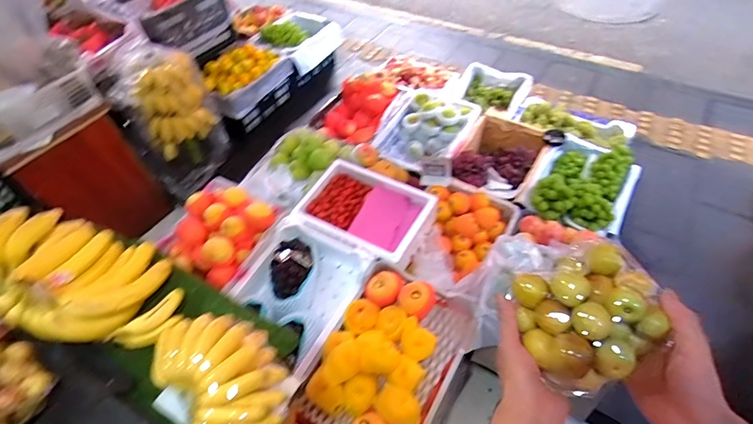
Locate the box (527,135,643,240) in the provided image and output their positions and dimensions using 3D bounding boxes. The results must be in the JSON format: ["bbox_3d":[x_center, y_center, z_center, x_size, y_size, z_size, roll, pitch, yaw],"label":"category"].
[{"bbox_3d":[0.795,-0.105,1.592,0.356,0.187,0.488,23,57,22],"label":"box"}]

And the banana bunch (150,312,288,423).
[{"bbox_3d":[-0.254,0.263,0.662,0.172,0.067,0.250,-36,56,-21],"label":"banana bunch"}]

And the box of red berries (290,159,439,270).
[{"bbox_3d":[-0.043,0.009,1.422,0.433,0.135,0.315,24,57,23],"label":"box of red berries"}]

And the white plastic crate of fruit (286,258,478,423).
[{"bbox_3d":[0.020,0.400,1.089,0.343,0.130,0.496,24,57,23],"label":"white plastic crate of fruit"}]

